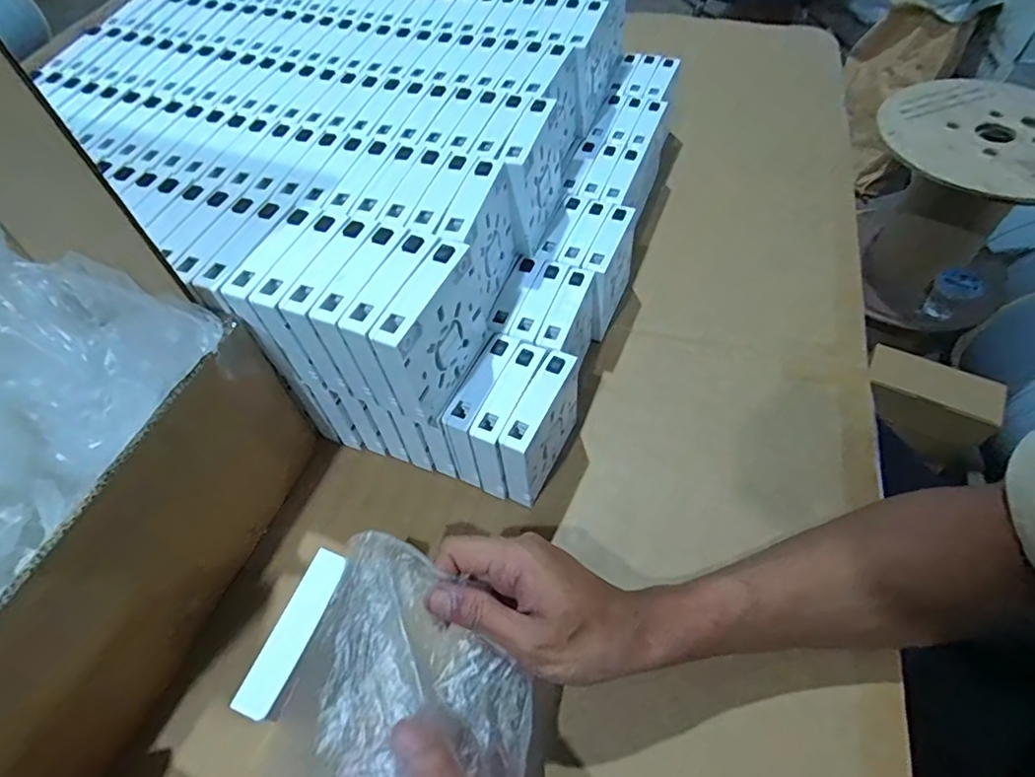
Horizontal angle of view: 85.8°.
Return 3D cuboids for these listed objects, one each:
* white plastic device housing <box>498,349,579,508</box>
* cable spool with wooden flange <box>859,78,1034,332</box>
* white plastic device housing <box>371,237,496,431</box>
[{"bbox_3d":[0.018,0.033,0.408,0.023,0.086,0.088,21,59,17],"label":"white plastic device housing"},{"bbox_3d":[0.790,-0.325,1.026,0.320,0.317,0.306,18,58,16],"label":"cable spool with wooden flange"},{"bbox_3d":[-0.052,-0.032,0.355,0.022,0.089,0.094,21,59,17],"label":"white plastic device housing"}]

